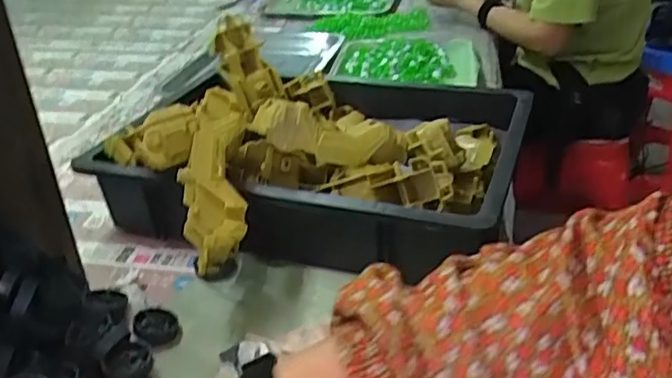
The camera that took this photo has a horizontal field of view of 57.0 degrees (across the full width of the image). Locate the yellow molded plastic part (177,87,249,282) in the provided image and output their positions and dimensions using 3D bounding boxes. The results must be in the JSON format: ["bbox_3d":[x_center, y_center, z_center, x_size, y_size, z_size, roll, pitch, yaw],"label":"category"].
[{"bbox_3d":[-0.108,-0.010,0.547,0.062,0.046,0.172,-3,69,-1],"label":"yellow molded plastic part"}]

